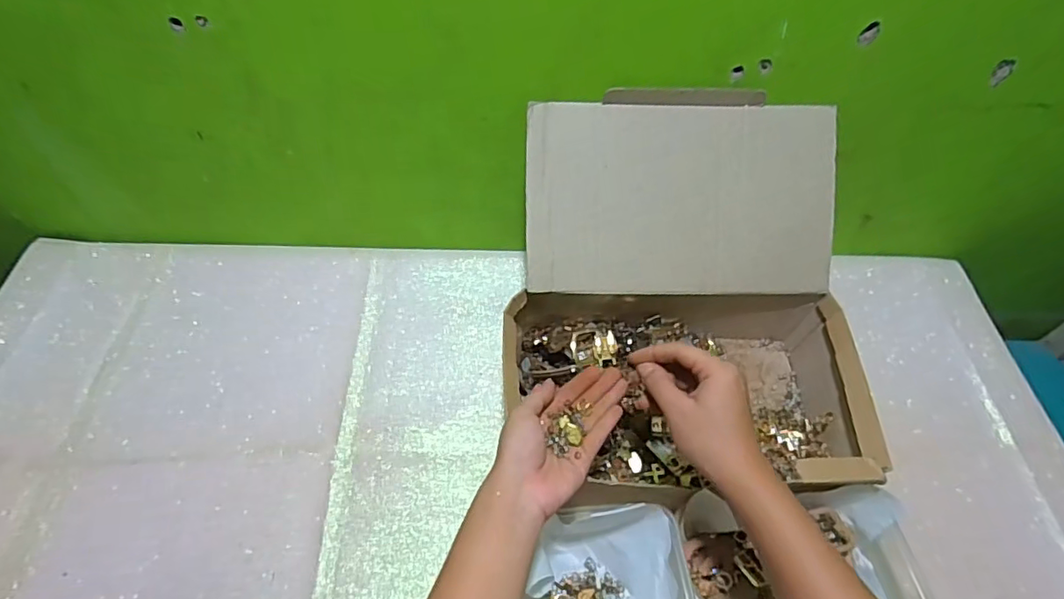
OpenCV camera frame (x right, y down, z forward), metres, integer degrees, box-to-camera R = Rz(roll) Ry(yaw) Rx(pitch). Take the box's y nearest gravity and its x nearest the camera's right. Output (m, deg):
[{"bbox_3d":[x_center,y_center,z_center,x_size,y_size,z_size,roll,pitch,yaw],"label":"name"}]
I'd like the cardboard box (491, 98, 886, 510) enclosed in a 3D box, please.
[{"bbox_3d":[0.147,0.001,0.553,0.332,0.219,0.329,4,55,0],"label":"cardboard box"}]

